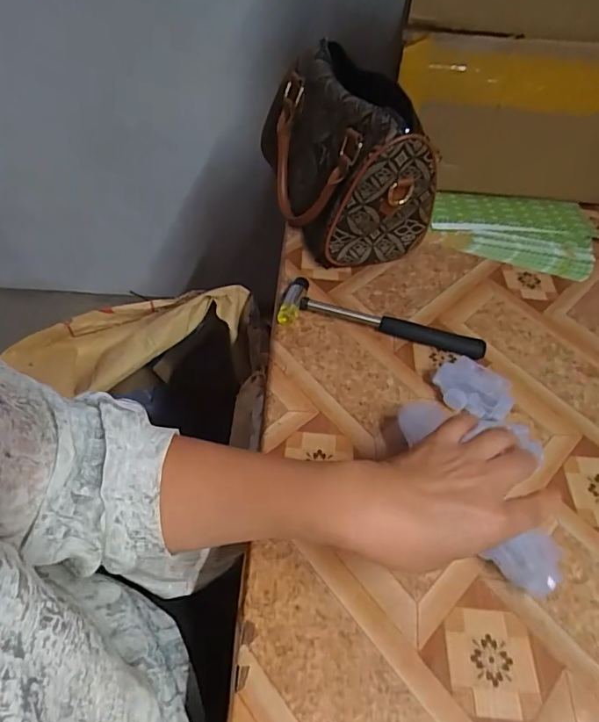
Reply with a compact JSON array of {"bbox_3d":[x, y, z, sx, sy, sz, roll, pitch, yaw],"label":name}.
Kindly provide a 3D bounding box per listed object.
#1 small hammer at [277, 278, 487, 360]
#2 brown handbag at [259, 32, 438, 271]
[{"bbox_3d":[0.085,-0.045,0.520,0.206,0.017,0.058,10,48,4],"label":"small hammer"},{"bbox_3d":[0.056,-0.237,0.590,0.142,0.160,0.228,-9,50,-13],"label":"brown handbag"}]

